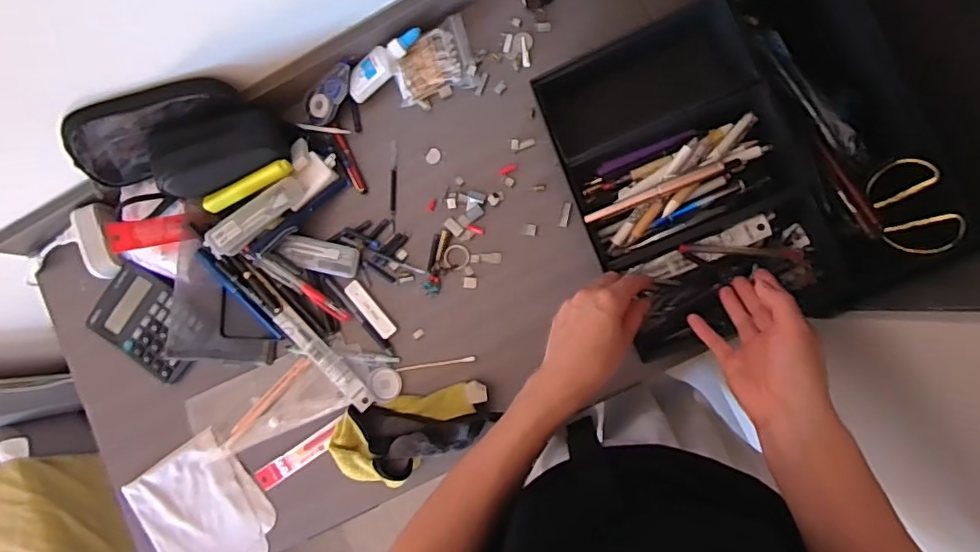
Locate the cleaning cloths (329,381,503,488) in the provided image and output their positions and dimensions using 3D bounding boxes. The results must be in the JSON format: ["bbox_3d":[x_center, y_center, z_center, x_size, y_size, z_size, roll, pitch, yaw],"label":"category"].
[{"bbox_3d":[-0.089,0.181,0.631,0.193,0.053,0.090,-13,85,8],"label":"cleaning cloths"}]

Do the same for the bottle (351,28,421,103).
[{"bbox_3d":[-0.125,-0.252,0.667,0.106,0.030,0.036,-34,82,6],"label":"bottle"}]

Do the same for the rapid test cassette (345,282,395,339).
[{"bbox_3d":[-0.142,0.040,0.671,0.017,0.006,0.082,-40,82,5],"label":"rapid test cassette"}]

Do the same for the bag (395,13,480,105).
[{"bbox_3d":[-0.068,-0.257,0.671,0.093,0.025,0.083,-12,85,8],"label":"bag"}]

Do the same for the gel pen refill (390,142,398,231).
[{"bbox_3d":[-0.117,-0.109,0.679,0.008,0.004,0.108,0,87,9],"label":"gel pen refill"}]

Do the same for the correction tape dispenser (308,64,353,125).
[{"bbox_3d":[-0.192,-0.218,0.674,0.036,0.010,0.079,42,108,9],"label":"correction tape dispenser"}]

